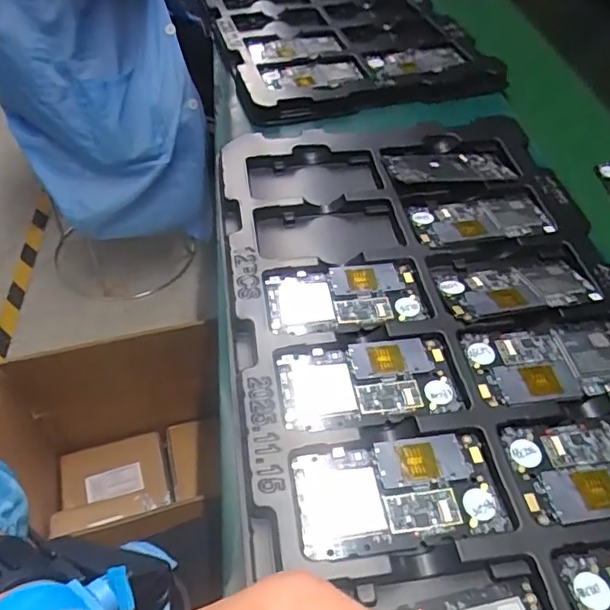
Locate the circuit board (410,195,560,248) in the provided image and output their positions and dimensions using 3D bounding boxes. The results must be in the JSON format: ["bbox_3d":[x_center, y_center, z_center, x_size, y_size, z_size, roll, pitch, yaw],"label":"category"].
[{"bbox_3d":[0.167,-0.083,0.529,0.129,0.011,0.063,-7,49,-7],"label":"circuit board"}]

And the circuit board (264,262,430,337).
[{"bbox_3d":[0.032,-0.007,0.467,0.128,0.008,0.070,-7,49,-8],"label":"circuit board"}]

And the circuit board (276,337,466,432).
[{"bbox_3d":[0.047,0.055,0.411,0.128,0.006,0.067,-7,49,-7],"label":"circuit board"}]

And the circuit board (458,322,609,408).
[{"bbox_3d":[0.187,0.044,0.425,0.125,0.004,0.063,-5,49,-6],"label":"circuit board"}]

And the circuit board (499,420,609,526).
[{"bbox_3d":[0.201,0.106,0.370,0.126,0.006,0.067,-4,49,-5],"label":"circuit board"}]

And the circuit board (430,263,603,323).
[{"bbox_3d":[0.178,-0.016,0.472,0.128,0.004,0.057,-7,49,-7],"label":"circuit board"}]

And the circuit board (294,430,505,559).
[{"bbox_3d":[0.059,0.118,0.354,0.125,0.004,0.068,-7,49,-7],"label":"circuit board"}]

